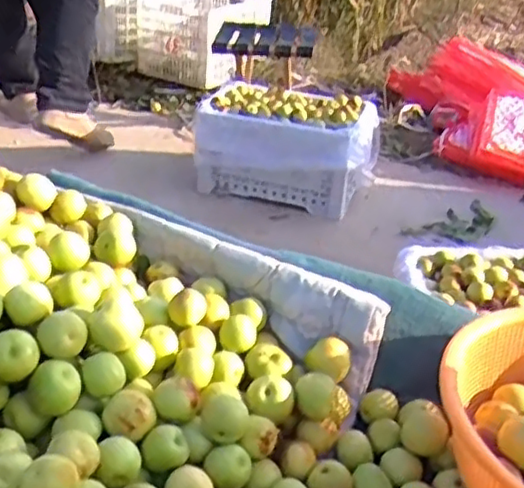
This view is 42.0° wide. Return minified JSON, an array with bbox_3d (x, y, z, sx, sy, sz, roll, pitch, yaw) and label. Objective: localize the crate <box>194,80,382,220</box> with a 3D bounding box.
[{"bbox_3d":[0.066,-0.254,1.889,0.449,0.281,0.218,15,32,17],"label":"crate"}]

